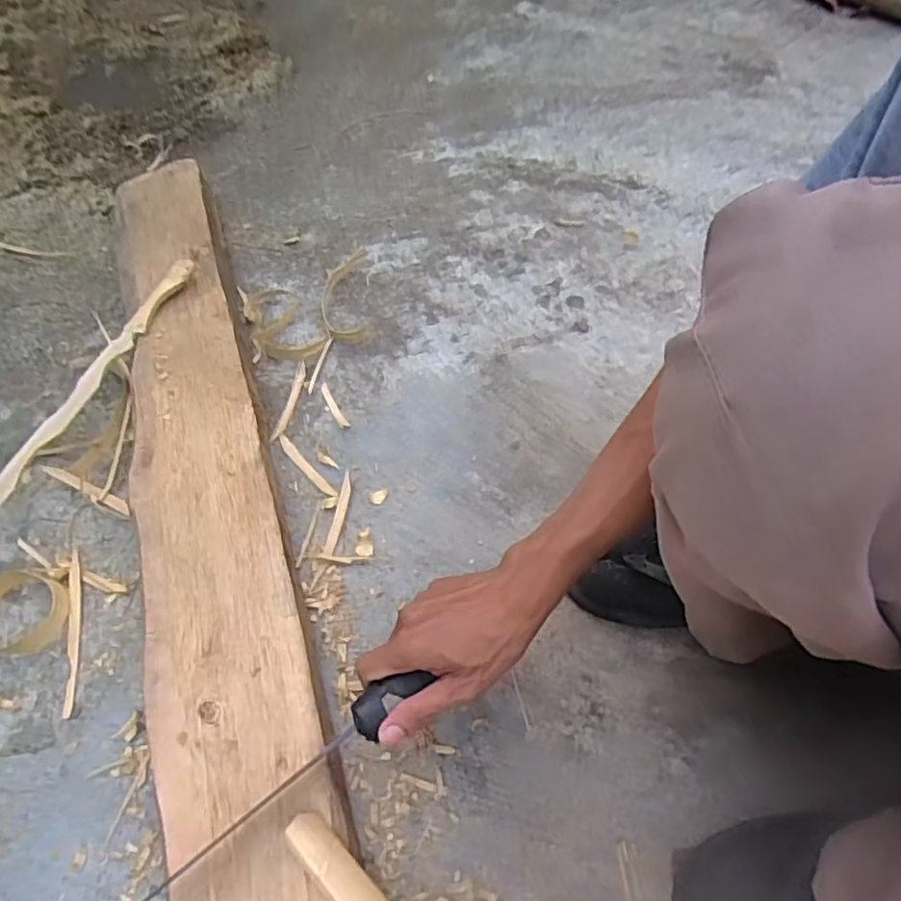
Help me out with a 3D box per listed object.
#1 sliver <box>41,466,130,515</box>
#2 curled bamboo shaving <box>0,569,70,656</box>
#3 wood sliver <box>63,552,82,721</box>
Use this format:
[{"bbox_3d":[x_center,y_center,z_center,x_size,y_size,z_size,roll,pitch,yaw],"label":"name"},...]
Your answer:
[{"bbox_3d":[-0.351,0.036,0.610,0.095,0.009,0.012,27,62,0],"label":"sliver"},{"bbox_3d":[-0.373,0.139,0.547,0.078,0.014,0.072,-3,59,0],"label":"curled bamboo shaving"},{"bbox_3d":[-0.326,0.153,0.546,0.011,0.006,0.143,-12,59,-6],"label":"wood sliver"}]

